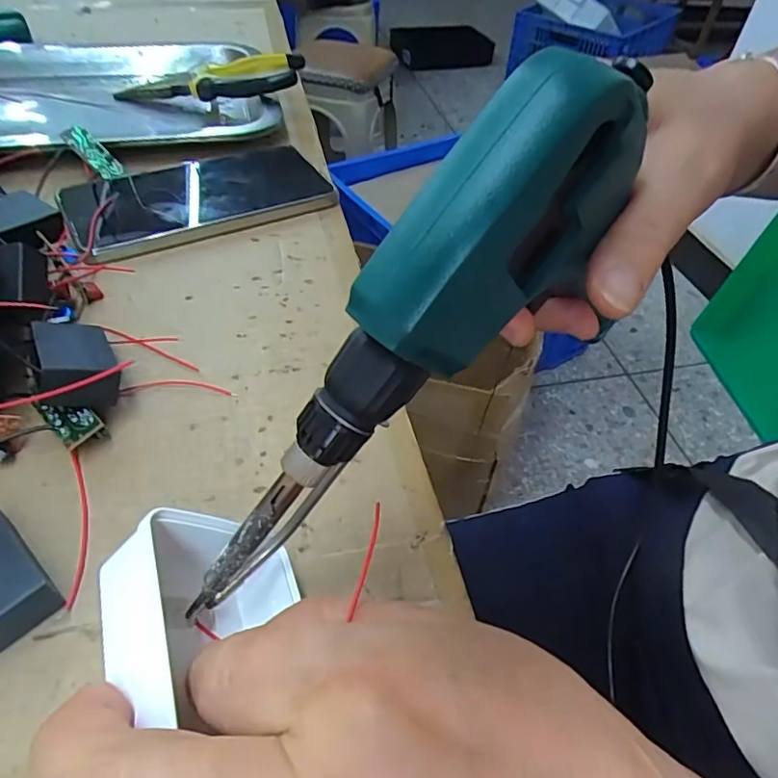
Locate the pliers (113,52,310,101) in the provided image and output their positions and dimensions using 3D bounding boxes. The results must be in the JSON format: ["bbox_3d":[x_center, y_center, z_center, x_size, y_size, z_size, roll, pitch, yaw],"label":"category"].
[{"bbox_3d":[-0.151,-0.255,0.461,0.158,0.019,0.046,-6,46,5],"label":"pliers"}]

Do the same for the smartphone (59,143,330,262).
[{"bbox_3d":[-0.121,-0.126,0.362,0.160,0.015,0.082,-22,52,-23],"label":"smartphone"}]

